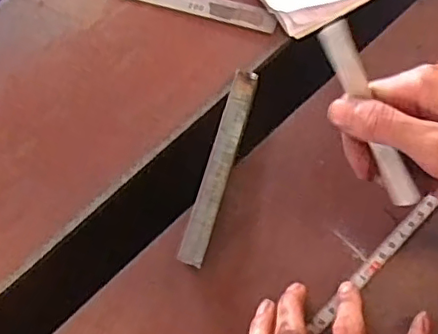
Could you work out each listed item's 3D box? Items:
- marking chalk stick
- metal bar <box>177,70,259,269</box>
[{"bbox_3d":[0.086,-0.029,0.335,0.015,0.017,0.111,-25,96,-10],"label":"marking chalk stick"},{"bbox_3d":[0.001,-0.003,0.392,0.017,0.012,0.140,16,71,4],"label":"metal bar"}]

